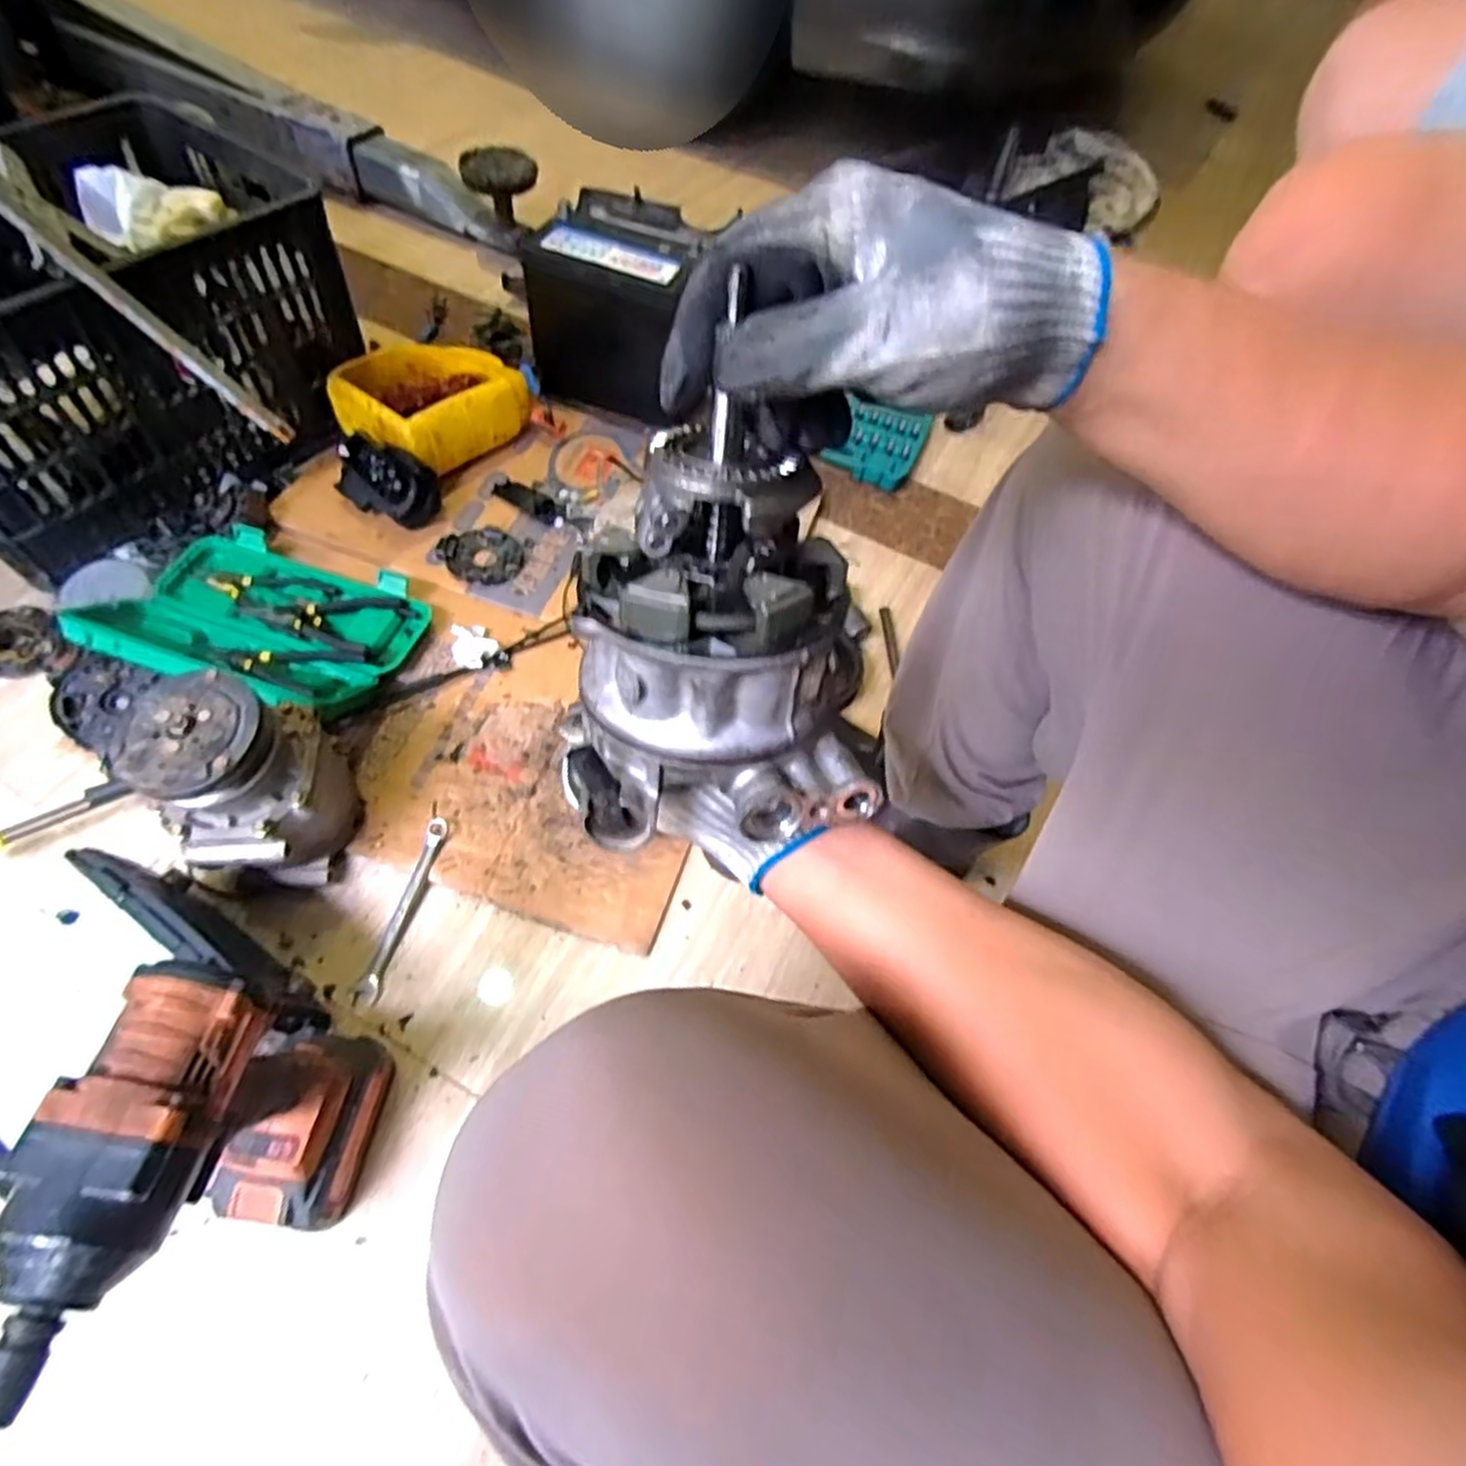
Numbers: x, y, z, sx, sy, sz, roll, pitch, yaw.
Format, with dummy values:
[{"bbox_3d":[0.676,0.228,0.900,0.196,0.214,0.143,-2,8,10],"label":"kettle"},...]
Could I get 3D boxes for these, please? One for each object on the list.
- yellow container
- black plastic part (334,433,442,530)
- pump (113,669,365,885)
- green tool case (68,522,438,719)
[{"bbox_3d":[-0.390,-0.427,0.984,0.179,0.093,0.207,36,61,16],"label":"yellow container"},{"bbox_3d":[-0.420,-0.300,0.910,0.119,0.074,0.063,19,58,6],"label":"black plastic part"},{"bbox_3d":[-0.405,0.047,0.648,0.115,0.199,0.127,-8,59,-11],"label":"pump"},{"bbox_3d":[-0.501,-0.125,0.801,0.296,0.073,0.208,17,58,5],"label":"green tool case"}]

